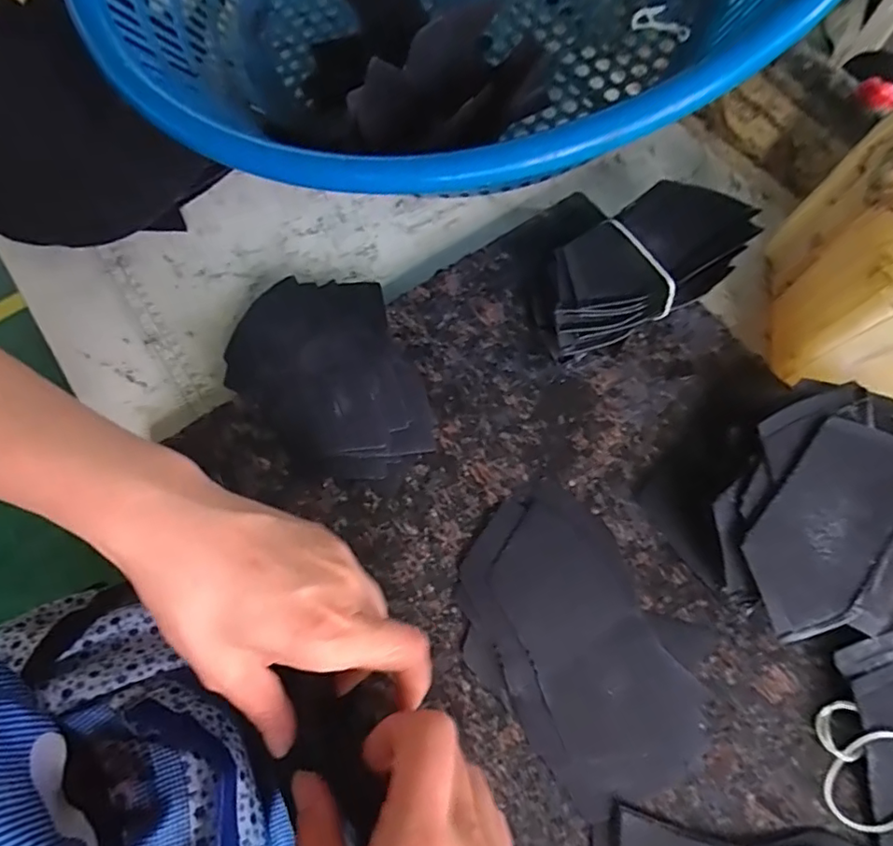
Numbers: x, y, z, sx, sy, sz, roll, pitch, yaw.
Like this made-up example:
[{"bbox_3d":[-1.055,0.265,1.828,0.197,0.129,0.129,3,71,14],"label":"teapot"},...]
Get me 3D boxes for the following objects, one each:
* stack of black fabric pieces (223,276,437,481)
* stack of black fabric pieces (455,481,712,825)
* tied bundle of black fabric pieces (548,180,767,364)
[{"bbox_3d":[-0.079,-0.031,0.357,0.109,0.015,0.148,-20,65,-10],"label":"stack of black fabric pieces"},{"bbox_3d":[0.072,0.117,0.300,0.109,0.007,0.153,-41,74,-15],"label":"stack of black fabric pieces"},{"bbox_3d":[0.125,-0.099,0.365,0.145,0.050,0.073,-35,72,-14],"label":"tied bundle of black fabric pieces"}]

